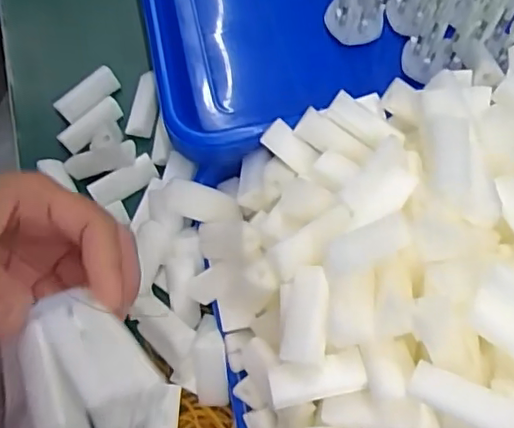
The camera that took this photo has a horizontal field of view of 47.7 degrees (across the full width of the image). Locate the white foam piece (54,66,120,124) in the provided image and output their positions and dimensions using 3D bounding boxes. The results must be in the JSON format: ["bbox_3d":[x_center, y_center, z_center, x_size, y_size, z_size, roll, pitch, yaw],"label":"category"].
[{"bbox_3d":[-0.117,-0.083,0.404,0.045,0.009,0.020,-42,78,-15],"label":"white foam piece"}]

